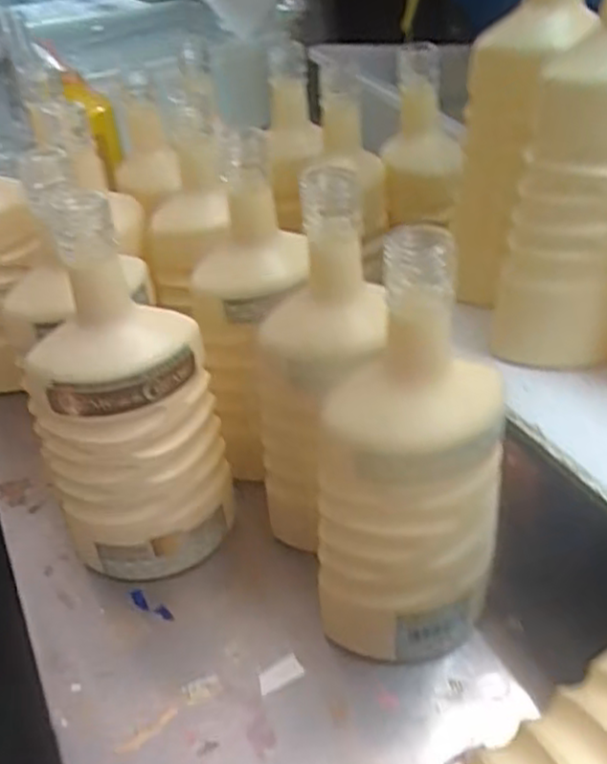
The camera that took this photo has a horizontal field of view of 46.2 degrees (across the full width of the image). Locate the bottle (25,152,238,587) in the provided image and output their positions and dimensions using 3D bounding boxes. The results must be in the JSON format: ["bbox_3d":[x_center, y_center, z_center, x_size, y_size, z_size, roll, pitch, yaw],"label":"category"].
[{"bbox_3d":[-0.118,-0.002,0.448,0.110,0.262,0.118,-17,39,-15],"label":"bottle"}]

